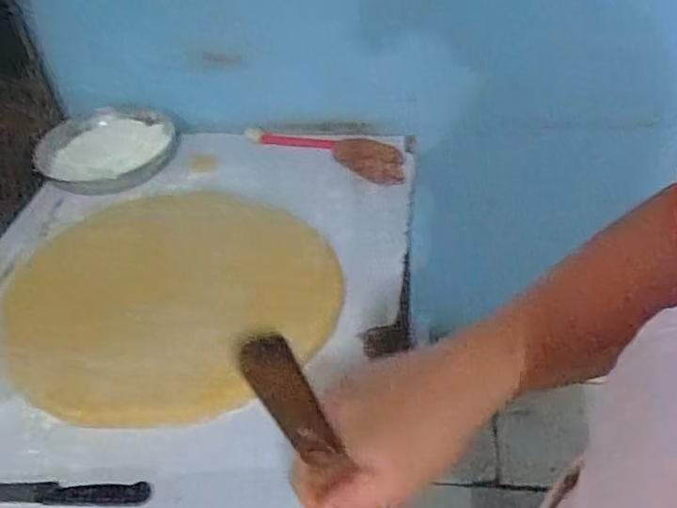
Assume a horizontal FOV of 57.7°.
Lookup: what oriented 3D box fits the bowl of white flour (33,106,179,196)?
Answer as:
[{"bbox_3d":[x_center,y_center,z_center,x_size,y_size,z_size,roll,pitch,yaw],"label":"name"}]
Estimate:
[{"bbox_3d":[-0.423,-0.202,1.126,0.245,0.061,0.212,-15,43,-12],"label":"bowl of white flour"}]

